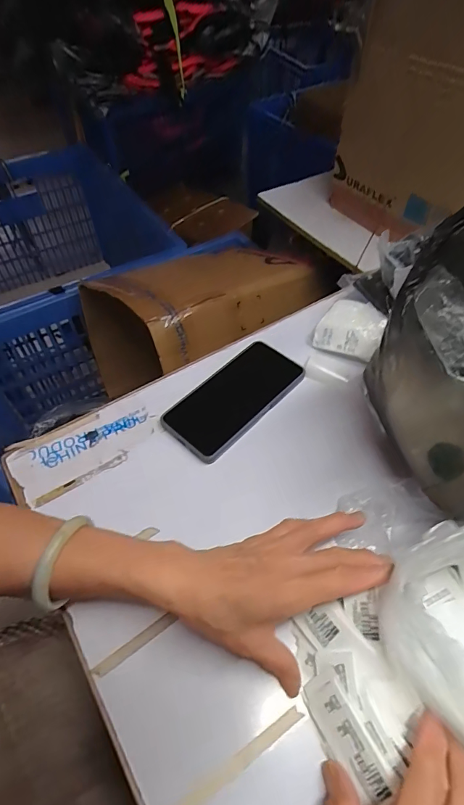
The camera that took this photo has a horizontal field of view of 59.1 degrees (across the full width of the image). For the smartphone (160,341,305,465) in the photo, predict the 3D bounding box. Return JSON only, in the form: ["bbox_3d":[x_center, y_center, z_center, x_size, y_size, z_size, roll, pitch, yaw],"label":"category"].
[{"bbox_3d":[0.003,-0.009,0.455,0.077,0.016,0.160,37,61,24],"label":"smartphone"}]

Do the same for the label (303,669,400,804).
[{"bbox_3d":[0.076,0.224,0.275,0.030,0.004,0.071,-47,47,11],"label":"label"}]

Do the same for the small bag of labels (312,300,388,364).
[{"bbox_3d":[0.148,-0.093,0.505,0.078,0.037,0.073,28,57,19],"label":"small bag of labels"}]

